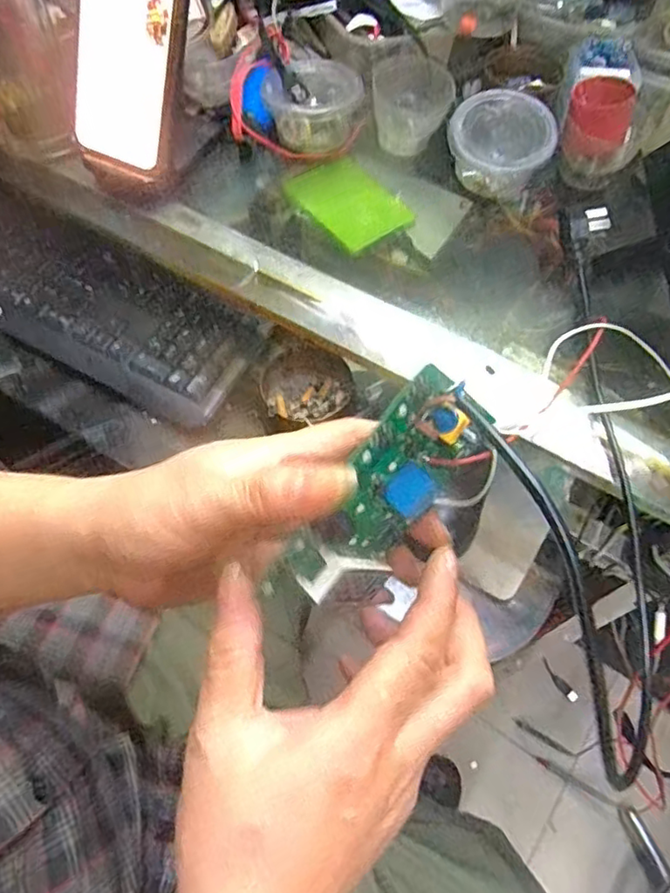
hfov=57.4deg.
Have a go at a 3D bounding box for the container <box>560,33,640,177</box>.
[{"bbox_3d":[0.211,-0.272,0.489,0.062,0.060,0.110,17,62,7],"label":"container"}]

